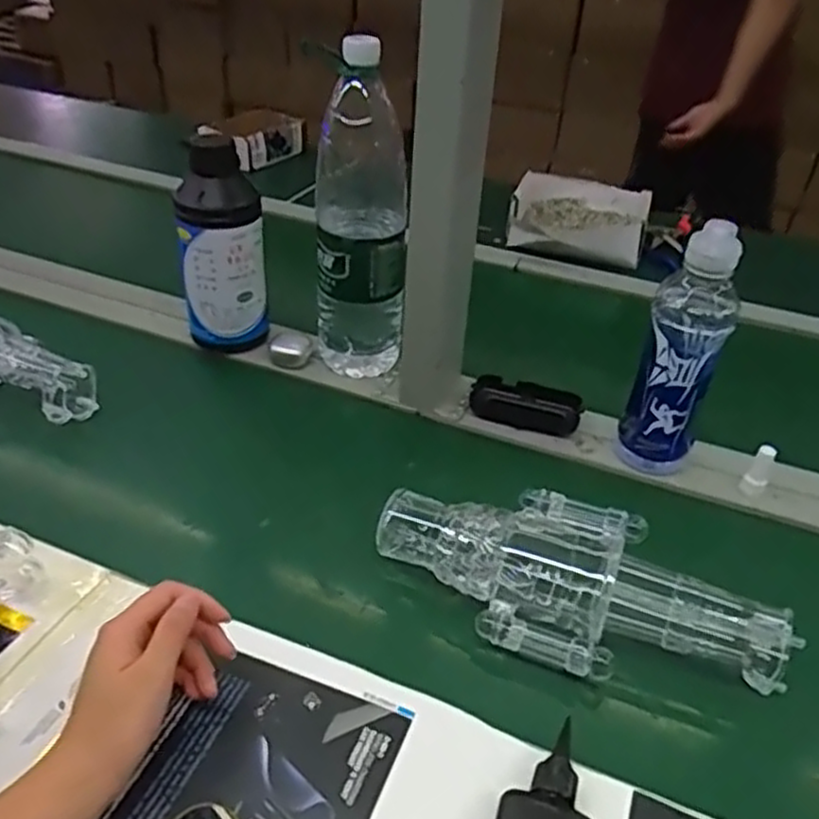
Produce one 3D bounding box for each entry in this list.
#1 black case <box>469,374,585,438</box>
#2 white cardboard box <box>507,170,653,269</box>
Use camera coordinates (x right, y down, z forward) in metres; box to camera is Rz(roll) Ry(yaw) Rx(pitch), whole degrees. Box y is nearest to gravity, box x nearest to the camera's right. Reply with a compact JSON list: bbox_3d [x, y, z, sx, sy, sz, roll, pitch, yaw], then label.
[{"bbox_3d":[0.121,-0.006,0.758,0.108,0.028,0.046,15,38,15],"label":"black case"},{"bbox_3d":[0.254,-0.281,1.121,0.200,0.076,0.213,9,37,7],"label":"white cardboard box"}]

